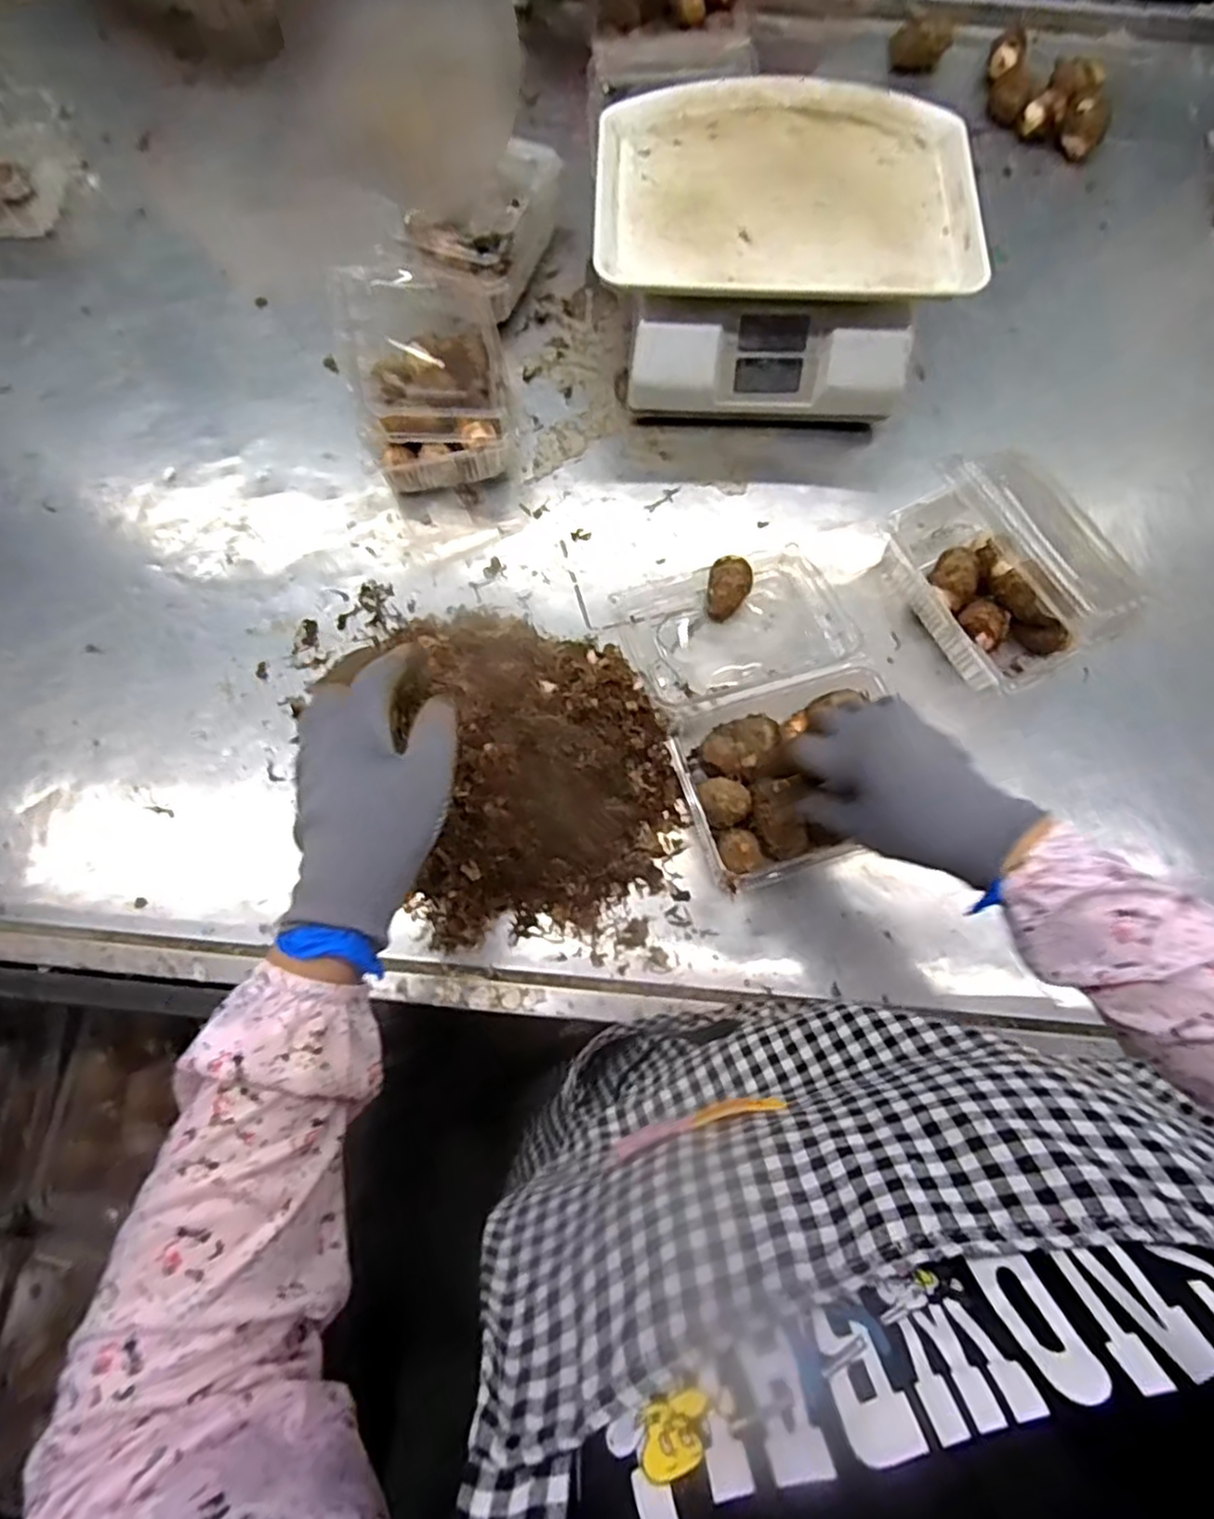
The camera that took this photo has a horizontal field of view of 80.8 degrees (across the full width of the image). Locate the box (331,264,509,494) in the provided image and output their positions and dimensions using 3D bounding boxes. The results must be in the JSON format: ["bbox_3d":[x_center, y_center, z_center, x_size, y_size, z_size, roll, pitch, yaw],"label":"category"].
[{"bbox_3d":[-0.150,-0.334,0.604,0.116,0.106,0.189,-9,74,-5],"label":"box"}]

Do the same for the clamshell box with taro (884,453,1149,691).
[{"bbox_3d":[0.298,-0.142,0.552,0.091,0.119,0.168,-25,75,-9],"label":"clamshell box with taro"}]

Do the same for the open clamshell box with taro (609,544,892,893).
[{"bbox_3d":[0.119,-0.045,0.544,0.166,0.055,0.259,-14,74,-6],"label":"open clamshell box with taro"}]

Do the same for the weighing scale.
[{"bbox_3d":[0.145,-0.450,0.647,0.305,0.132,0.262,0,74,-1],"label":"weighing scale"}]

